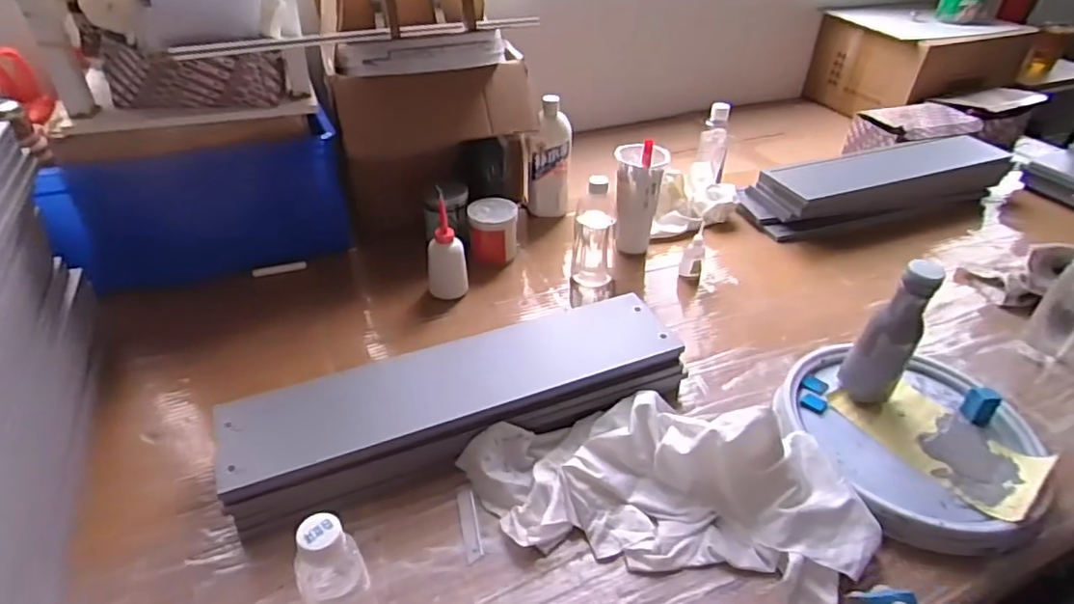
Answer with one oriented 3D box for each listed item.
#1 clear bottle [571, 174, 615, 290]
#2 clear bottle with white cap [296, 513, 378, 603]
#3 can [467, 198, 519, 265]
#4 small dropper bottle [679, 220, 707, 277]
[{"bbox_3d":[0.097,-0.117,1.001,0.071,0.181,0.073,5,37,4],"label":"clear bottle"},{"bbox_3d":[-0.165,0.239,0.509,0.053,0.185,0.061,-10,39,-16],"label":"clear bottle with white cap"},{"bbox_3d":[-0.076,-0.122,1.061,0.084,0.083,0.079,-1,37,-4],"label":"can"},{"bbox_3d":[0.271,-0.089,1.050,0.038,0.099,0.027,11,38,12],"label":"small dropper bottle"}]

